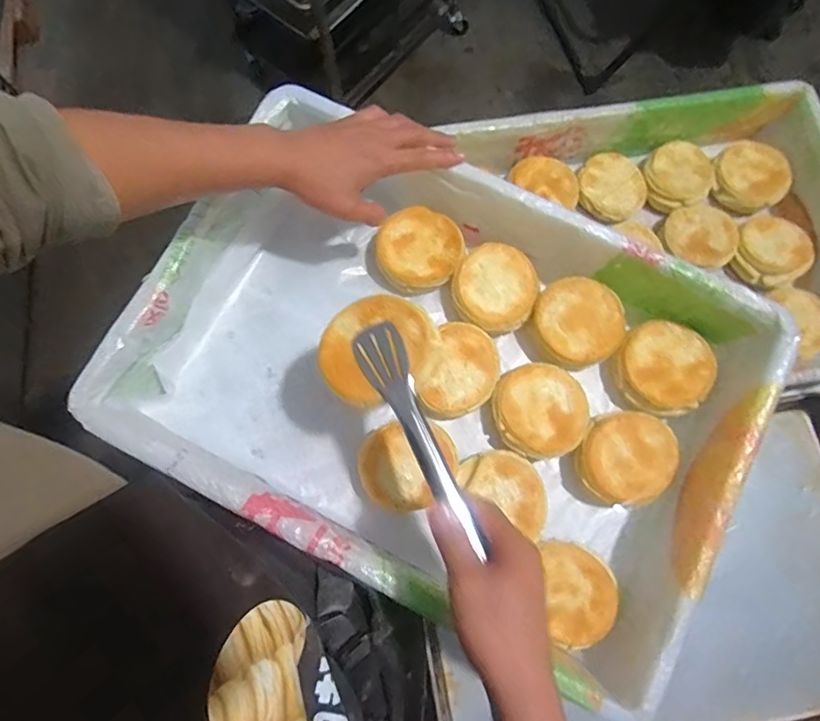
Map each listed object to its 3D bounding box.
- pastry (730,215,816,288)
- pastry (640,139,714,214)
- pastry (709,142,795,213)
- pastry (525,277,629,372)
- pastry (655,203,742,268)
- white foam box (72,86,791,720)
[{"bbox_3d":[0.510,-0.154,0.726,0.089,0.031,0.104,22,78,5],"label":"pastry"},{"bbox_3d":[0.391,-0.270,0.759,0.098,0.034,0.097,0,77,0],"label":"pastry"},{"bbox_3d":[0.493,-0.266,0.750,0.087,0.044,0.107,-36,79,-8],"label":"pastry"},{"bbox_3d":[0.185,-0.041,0.578,0.088,0.056,0.094,0,77,0],"label":"pastry"},{"bbox_3d":[0.411,-0.174,0.734,0.097,0.032,0.096,0,77,0],"label":"pastry"},{"bbox_3d":[0.027,0.017,0.552,0.585,0.124,0.403,27,78,6],"label":"white foam box"}]

